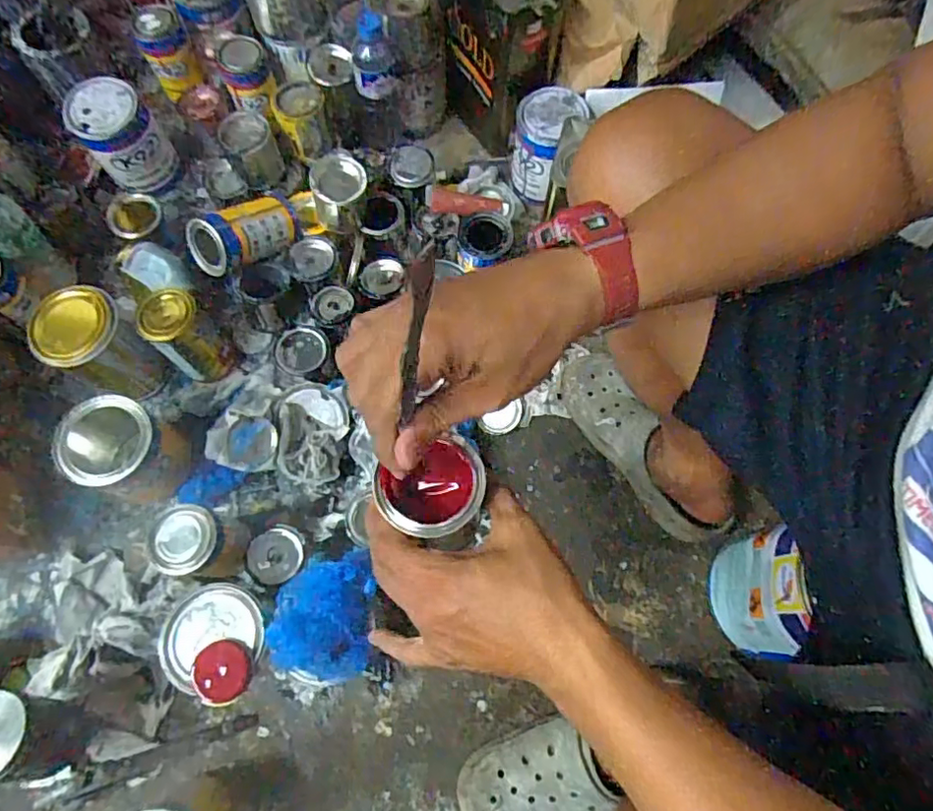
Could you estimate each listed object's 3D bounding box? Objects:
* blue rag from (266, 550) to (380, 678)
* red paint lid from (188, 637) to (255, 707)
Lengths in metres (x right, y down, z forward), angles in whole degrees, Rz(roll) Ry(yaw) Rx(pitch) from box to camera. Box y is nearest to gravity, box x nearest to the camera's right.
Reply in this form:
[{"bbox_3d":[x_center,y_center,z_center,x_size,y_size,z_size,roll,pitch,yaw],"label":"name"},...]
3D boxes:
[{"bbox_3d":[-0.144,0.205,0.575,0.094,0.043,0.118,3,70,1],"label":"blue rag"},{"bbox_3d":[-0.245,0.265,0.575,0.058,0.007,0.058,0,70,0],"label":"red paint lid"}]

